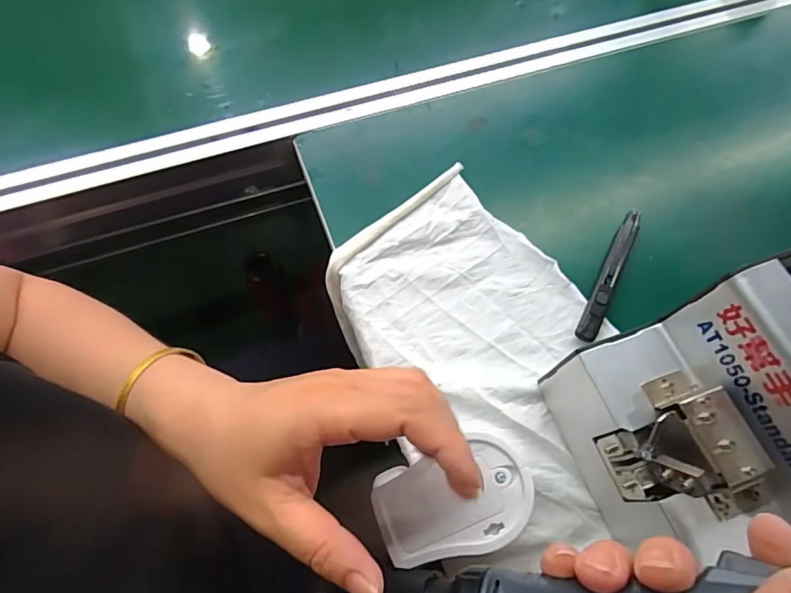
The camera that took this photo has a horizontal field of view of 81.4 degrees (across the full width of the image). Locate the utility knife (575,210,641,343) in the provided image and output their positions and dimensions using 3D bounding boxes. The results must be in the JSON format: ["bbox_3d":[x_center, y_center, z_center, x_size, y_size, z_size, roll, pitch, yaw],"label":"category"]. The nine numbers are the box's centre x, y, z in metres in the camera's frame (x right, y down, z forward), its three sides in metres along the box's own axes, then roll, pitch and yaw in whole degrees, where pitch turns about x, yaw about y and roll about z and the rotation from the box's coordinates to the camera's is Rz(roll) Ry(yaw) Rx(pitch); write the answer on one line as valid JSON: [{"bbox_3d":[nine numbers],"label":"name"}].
[{"bbox_3d":[0.177,-0.018,0.375,0.019,0.010,0.130,28,67,12],"label":"utility knife"}]

